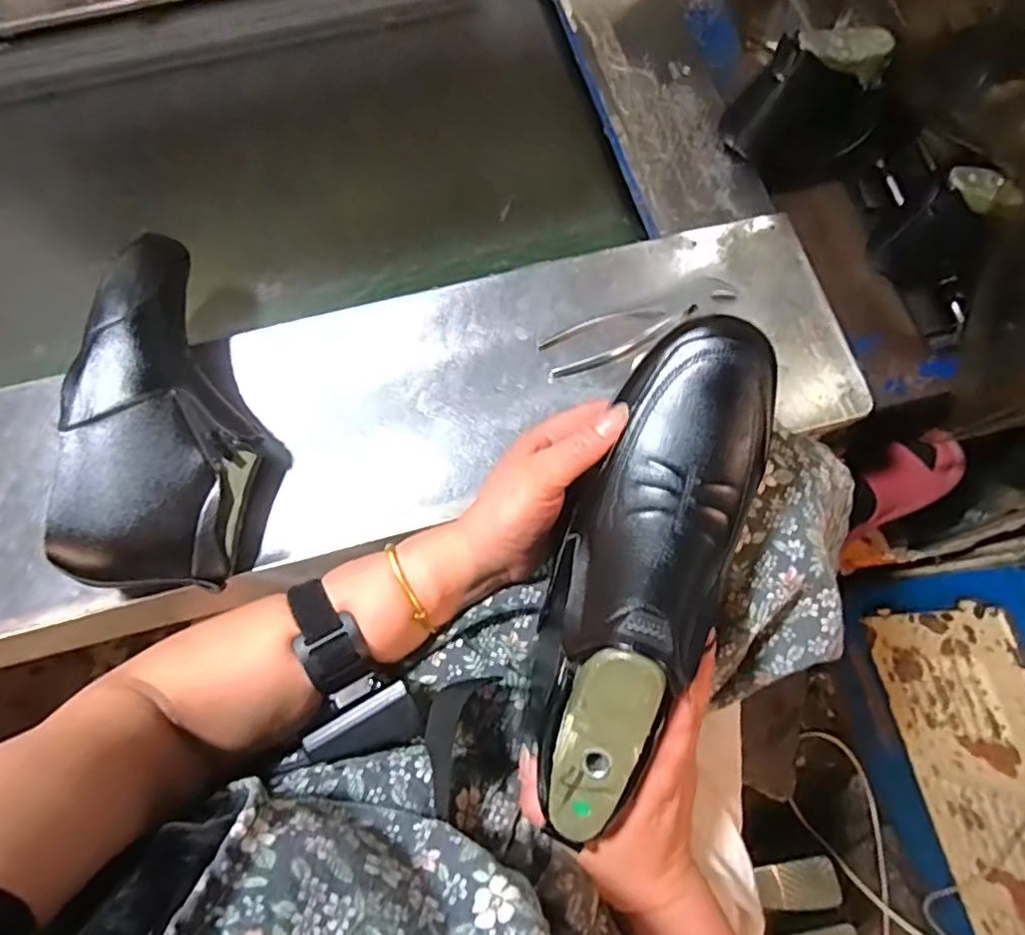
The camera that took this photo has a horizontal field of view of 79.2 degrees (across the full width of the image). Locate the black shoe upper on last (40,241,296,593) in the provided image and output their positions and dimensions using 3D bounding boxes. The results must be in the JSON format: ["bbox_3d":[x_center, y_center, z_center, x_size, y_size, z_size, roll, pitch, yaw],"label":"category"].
[{"bbox_3d":[-0.265,-0.042,0.504,0.124,0.094,0.269,3,75,1],"label":"black shoe upper on last"}]

